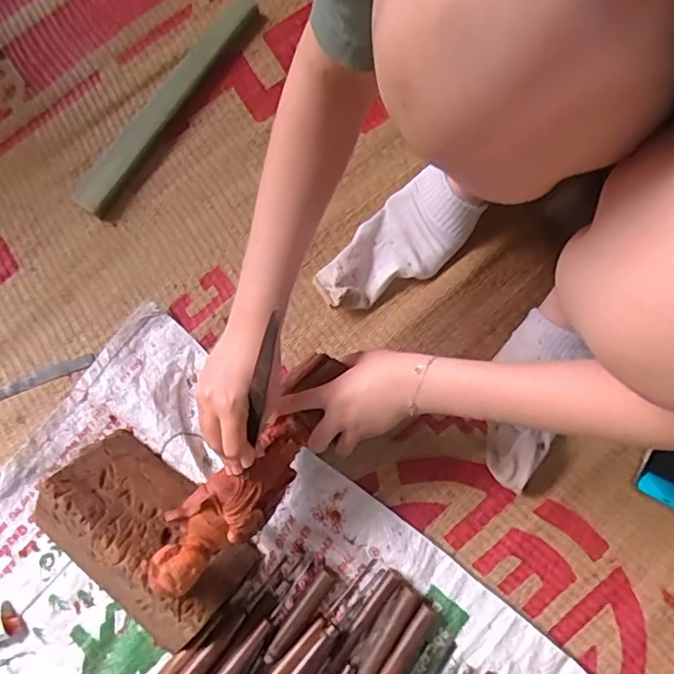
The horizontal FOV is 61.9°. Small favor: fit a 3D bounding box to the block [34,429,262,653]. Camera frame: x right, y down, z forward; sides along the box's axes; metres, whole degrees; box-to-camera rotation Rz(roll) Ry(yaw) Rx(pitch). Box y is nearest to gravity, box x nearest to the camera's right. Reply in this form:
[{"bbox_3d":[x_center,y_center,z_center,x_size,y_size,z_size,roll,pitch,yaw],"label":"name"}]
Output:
[{"bbox_3d":[-0.201,0.206,0.561,0.212,0.067,0.137,41,82,7],"label":"block"}]

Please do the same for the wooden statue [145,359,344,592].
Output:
[{"bbox_3d":[-0.078,0.128,0.531,0.066,0.048,0.254,36,72,6],"label":"wooden statue"}]

